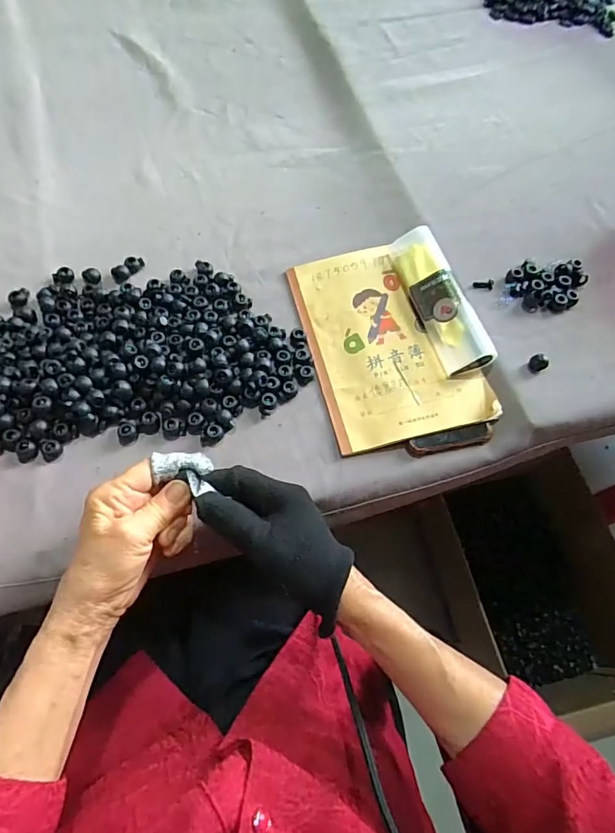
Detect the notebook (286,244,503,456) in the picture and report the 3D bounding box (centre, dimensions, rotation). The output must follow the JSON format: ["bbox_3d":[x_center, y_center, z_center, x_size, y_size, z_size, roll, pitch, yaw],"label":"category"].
[{"bbox_3d":[0.070,-0.073,0.439,0.136,0.009,0.204,-13,66,-9],"label":"notebook"}]

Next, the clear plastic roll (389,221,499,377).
[{"bbox_3d":[0.124,-0.113,0.448,0.044,0.024,0.156,-14,66,-10],"label":"clear plastic roll"}]

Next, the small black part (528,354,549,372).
[{"bbox_3d":[0.203,-0.047,0.415,0.014,0.012,0.015,0,65,0],"label":"small black part"}]

